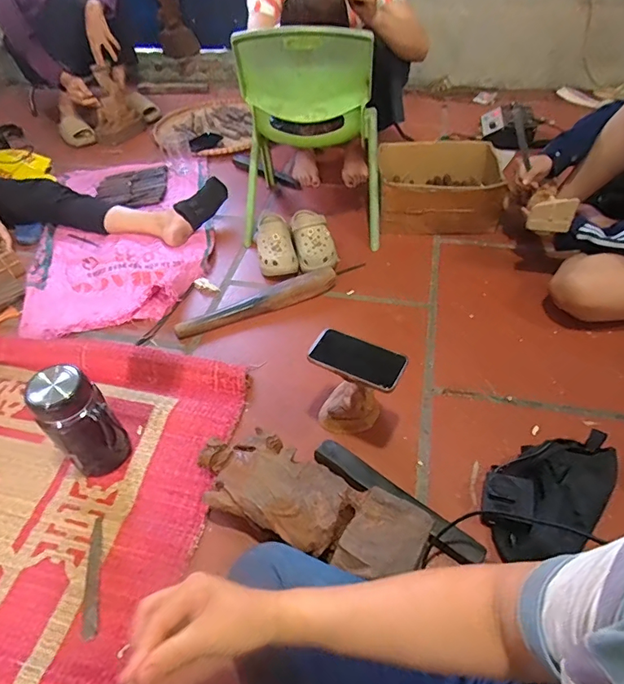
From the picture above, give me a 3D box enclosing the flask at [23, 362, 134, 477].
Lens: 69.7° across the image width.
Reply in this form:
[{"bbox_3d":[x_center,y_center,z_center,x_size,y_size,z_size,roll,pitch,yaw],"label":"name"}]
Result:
[{"bbox_3d":[-0.372,0.135,0.727,0.095,0.217,0.076,-30,52,-23],"label":"flask"}]

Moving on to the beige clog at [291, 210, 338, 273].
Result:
[{"bbox_3d":[0.000,-0.263,1.135,0.092,0.085,0.220,-12,47,-8],"label":"beige clog"}]

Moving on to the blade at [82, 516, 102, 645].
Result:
[{"bbox_3d":[-0.332,0.352,0.677,0.022,0.006,0.170,-13,47,-9],"label":"blade"}]

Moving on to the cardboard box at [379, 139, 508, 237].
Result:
[{"bbox_3d":[0.341,-0.430,1.233,0.315,0.157,0.272,-1,47,3],"label":"cardboard box"}]

